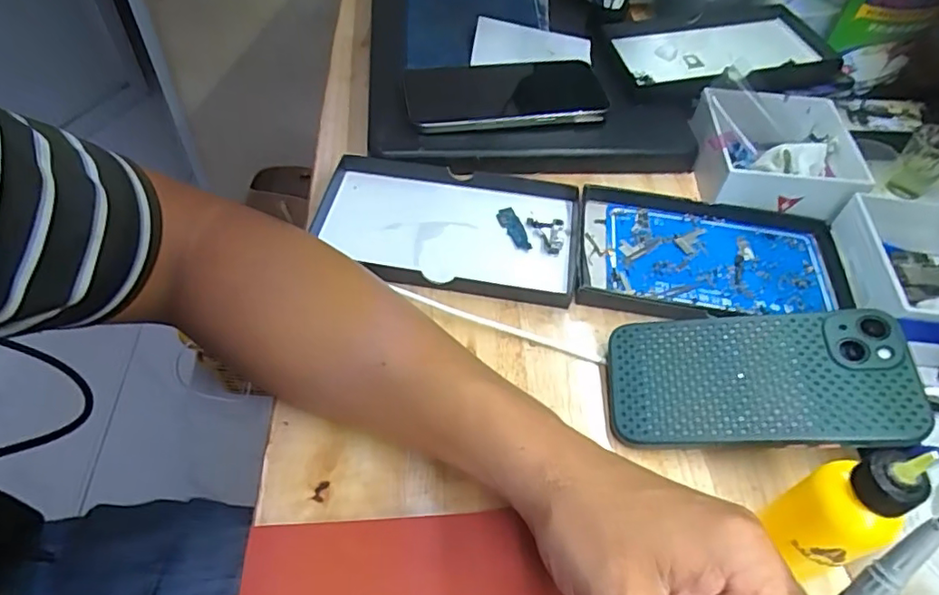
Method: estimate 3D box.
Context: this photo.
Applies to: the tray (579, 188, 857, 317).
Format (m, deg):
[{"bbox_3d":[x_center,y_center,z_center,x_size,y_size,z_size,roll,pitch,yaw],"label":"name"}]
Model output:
[{"bbox_3d":[0.163,-0.028,0.396,0.174,0.015,0.105,9,52,3],"label":"tray"}]

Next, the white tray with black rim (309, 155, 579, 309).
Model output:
[{"bbox_3d":[-0.019,-0.052,0.410,0.185,0.014,0.109,12,52,5],"label":"white tray with black rim"}]

